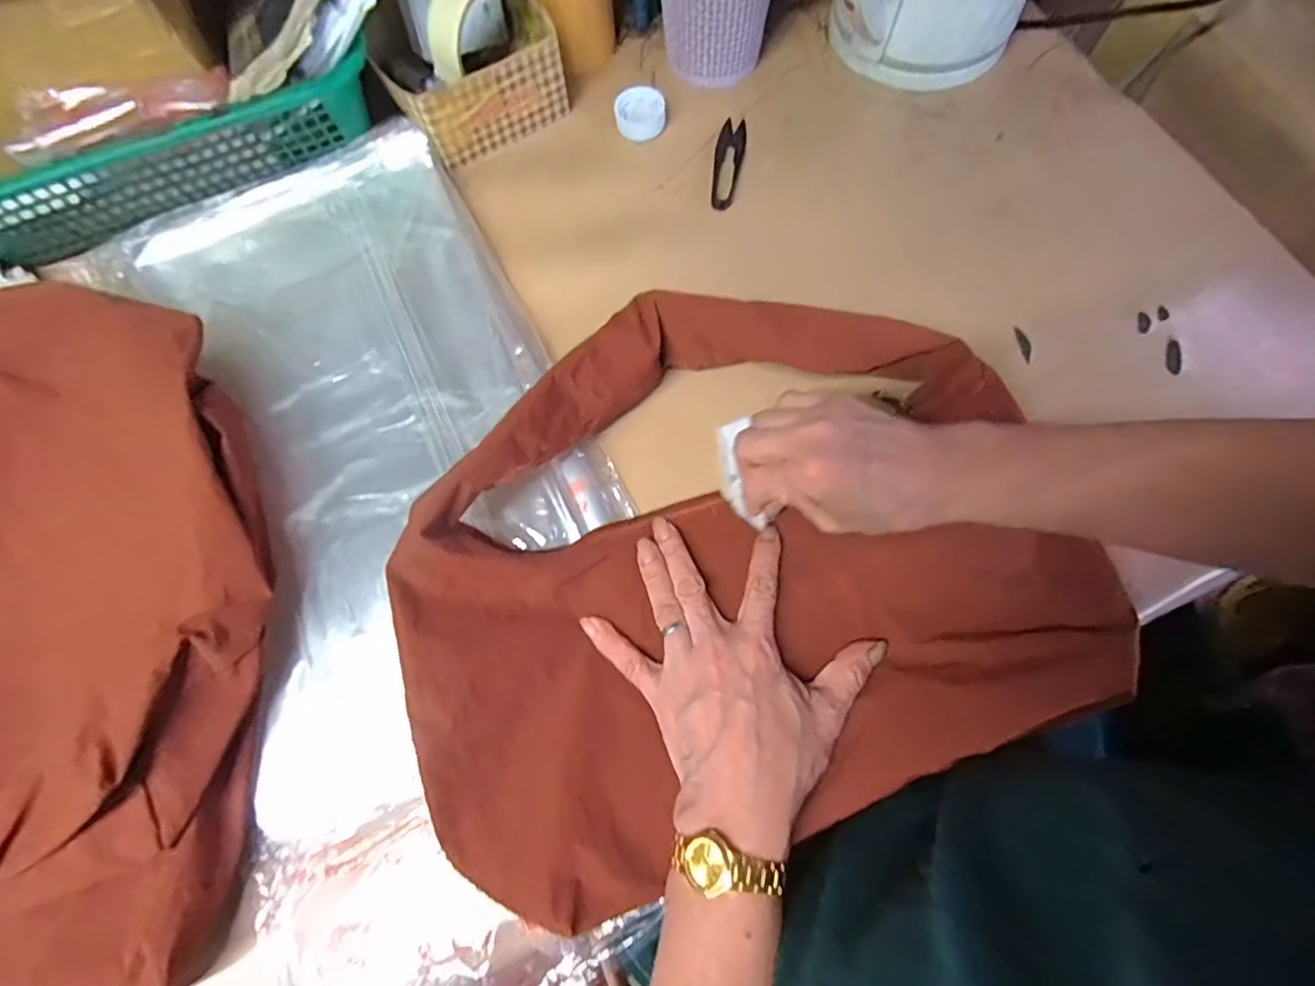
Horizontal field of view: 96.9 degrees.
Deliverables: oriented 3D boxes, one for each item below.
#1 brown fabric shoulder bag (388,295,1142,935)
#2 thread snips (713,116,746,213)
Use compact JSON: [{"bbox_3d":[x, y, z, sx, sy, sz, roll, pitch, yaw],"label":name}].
[{"bbox_3d":[0.039,0.031,0.336,0.370,0.071,0.292,-19,72,-8],"label":"brown fabric shoulder bag"},{"bbox_3d":[0.057,-0.269,0.470,0.022,0.004,0.095,10,72,5],"label":"thread snips"}]

